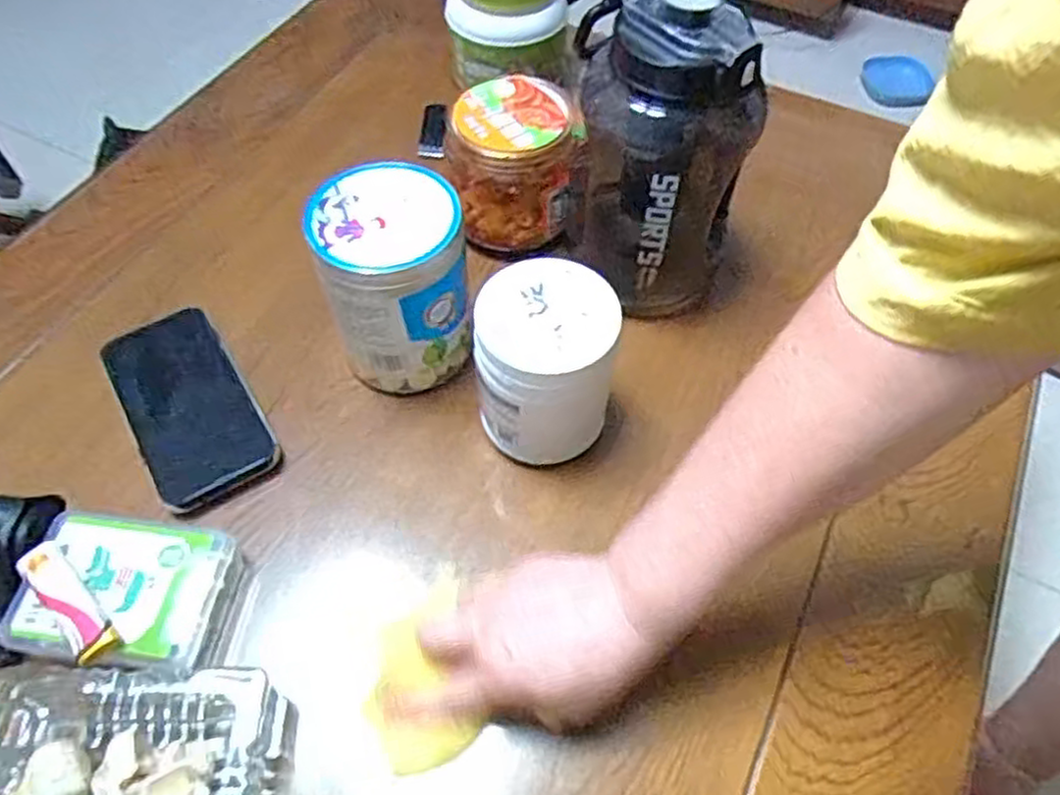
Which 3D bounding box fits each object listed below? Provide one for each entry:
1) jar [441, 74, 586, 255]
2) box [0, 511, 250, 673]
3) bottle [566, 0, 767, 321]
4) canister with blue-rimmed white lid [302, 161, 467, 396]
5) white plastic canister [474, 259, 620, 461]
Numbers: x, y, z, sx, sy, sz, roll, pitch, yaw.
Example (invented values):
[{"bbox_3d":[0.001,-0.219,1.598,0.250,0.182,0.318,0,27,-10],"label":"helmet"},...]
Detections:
[{"bbox_3d":[-0.016,-0.190,0.606,0.098,0.099,0.099,1,56,-2],"label":"jar"},{"bbox_3d":[-0.239,0.118,0.446,0.106,0.041,0.084,6,56,2],"label":"box"},{"bbox_3d":[0.090,-0.162,0.522,0.126,0.225,0.099,9,57,4],"label":"bottle"},{"bbox_3d":[-0.092,-0.075,0.520,0.096,0.140,0.101,-7,57,-7],"label":"canister with blue-rimmed white lid"},{"bbox_3d":[0.009,-0.015,0.494,0.085,0.122,0.091,0,56,0],"label":"white plastic canister"}]

